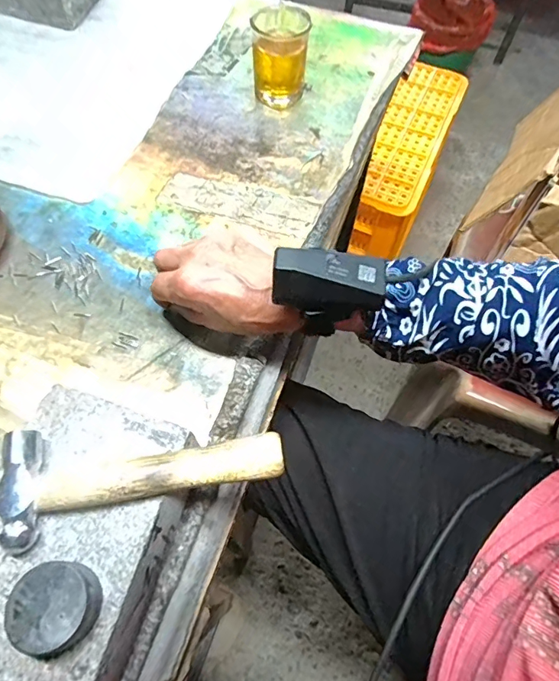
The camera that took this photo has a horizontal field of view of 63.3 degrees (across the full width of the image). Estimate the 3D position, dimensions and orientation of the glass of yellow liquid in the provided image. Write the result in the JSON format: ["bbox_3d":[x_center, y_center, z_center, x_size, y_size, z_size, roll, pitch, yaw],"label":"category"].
[{"bbox_3d":[0.001,-0.303,0.484,0.056,0.081,0.052,4,62,0],"label":"glass of yellow liquid"}]

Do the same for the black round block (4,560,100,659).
[{"bbox_3d":[-0.108,0.129,0.219,0.036,0.022,0.036,1,61,-2],"label":"black round block"}]

